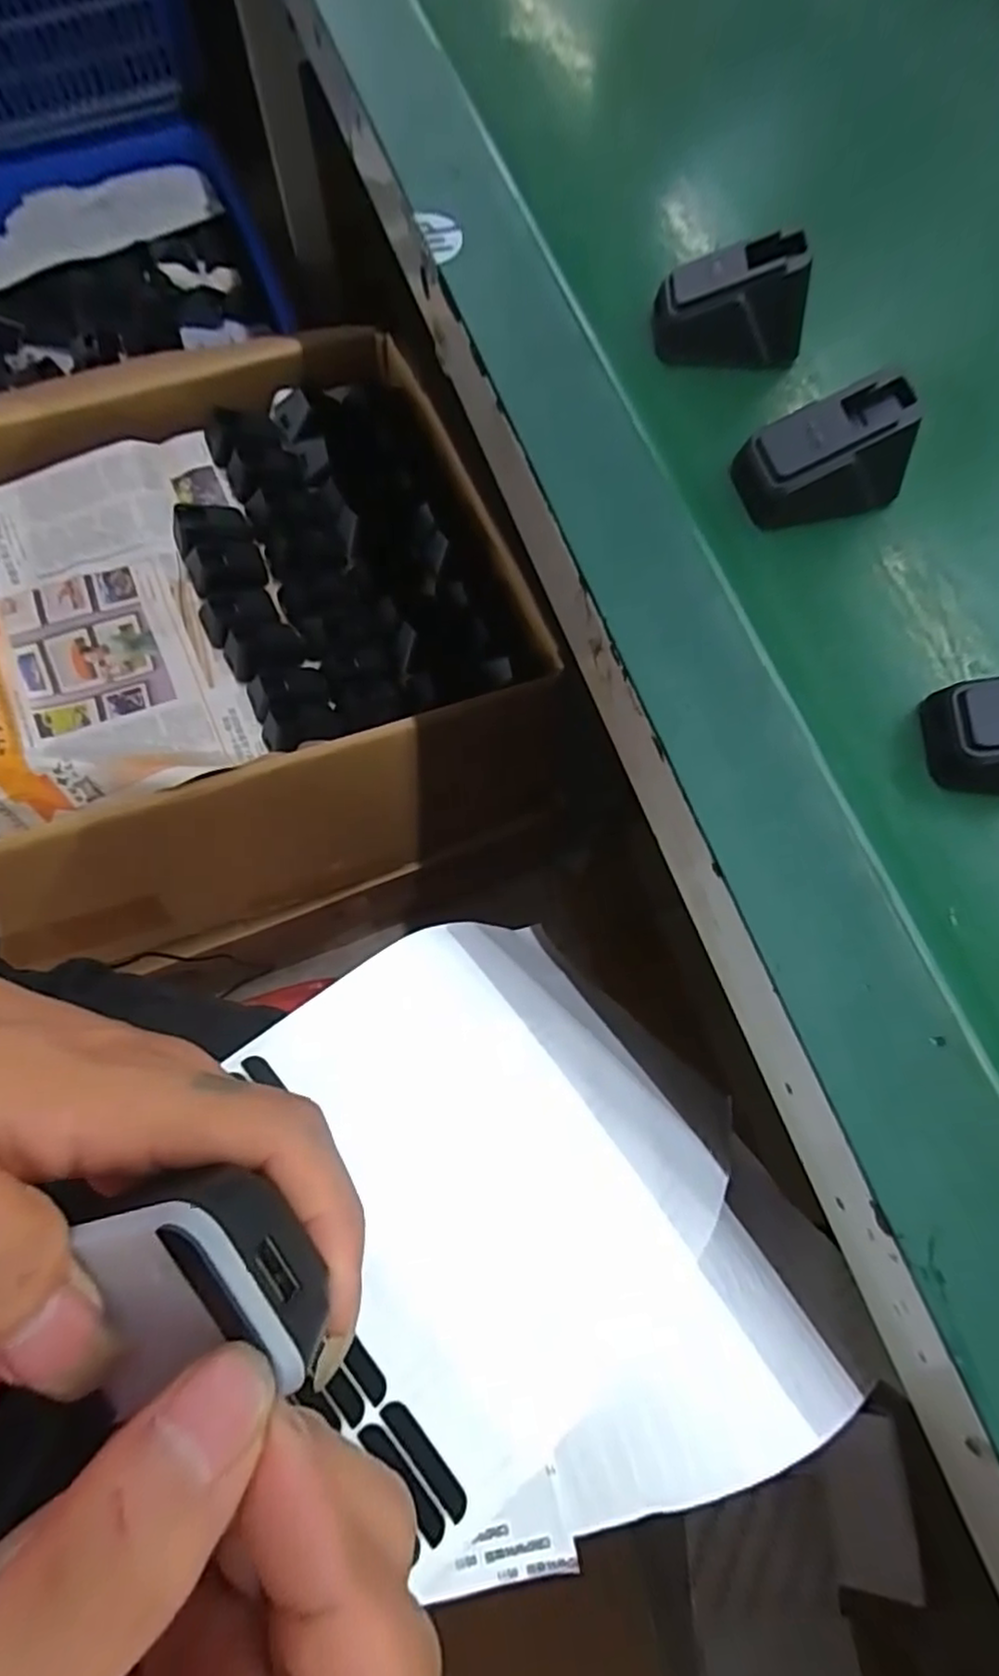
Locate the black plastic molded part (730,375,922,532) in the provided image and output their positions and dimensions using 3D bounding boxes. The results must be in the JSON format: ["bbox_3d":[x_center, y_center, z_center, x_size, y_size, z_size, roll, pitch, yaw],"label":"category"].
[{"bbox_3d":[0.138,-0.162,0.285,0.062,0.044,0.031,-11,72,-4],"label":"black plastic molded part"}]

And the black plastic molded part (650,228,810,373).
[{"bbox_3d":[0.108,-0.246,0.310,0.068,0.045,0.023,8,72,2],"label":"black plastic molded part"}]

